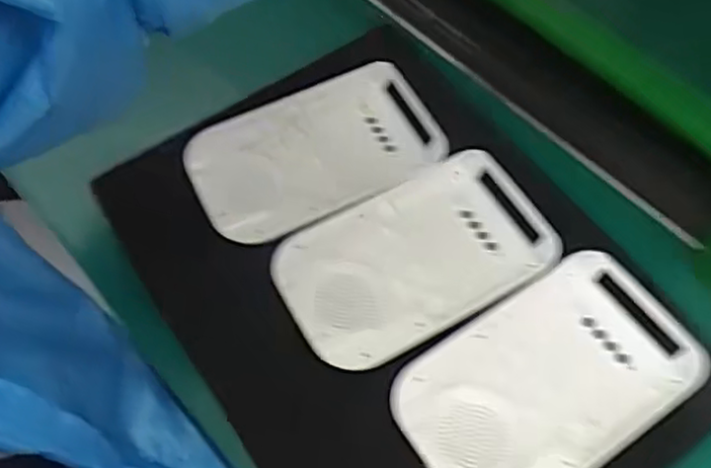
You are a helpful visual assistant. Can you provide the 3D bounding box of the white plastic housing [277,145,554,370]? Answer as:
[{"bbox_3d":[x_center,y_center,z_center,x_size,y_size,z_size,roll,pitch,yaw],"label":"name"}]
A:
[{"bbox_3d":[0.036,0.013,0.437,0.159,0.012,0.100,-28,65,-14],"label":"white plastic housing"}]

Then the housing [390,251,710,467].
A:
[{"bbox_3d":[0.108,0.085,0.407,0.163,0.030,0.099,-31,66,-15],"label":"housing"}]

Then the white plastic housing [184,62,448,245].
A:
[{"bbox_3d":[-0.029,-0.056,0.480,0.158,0.023,0.100,-21,61,-15],"label":"white plastic housing"}]

